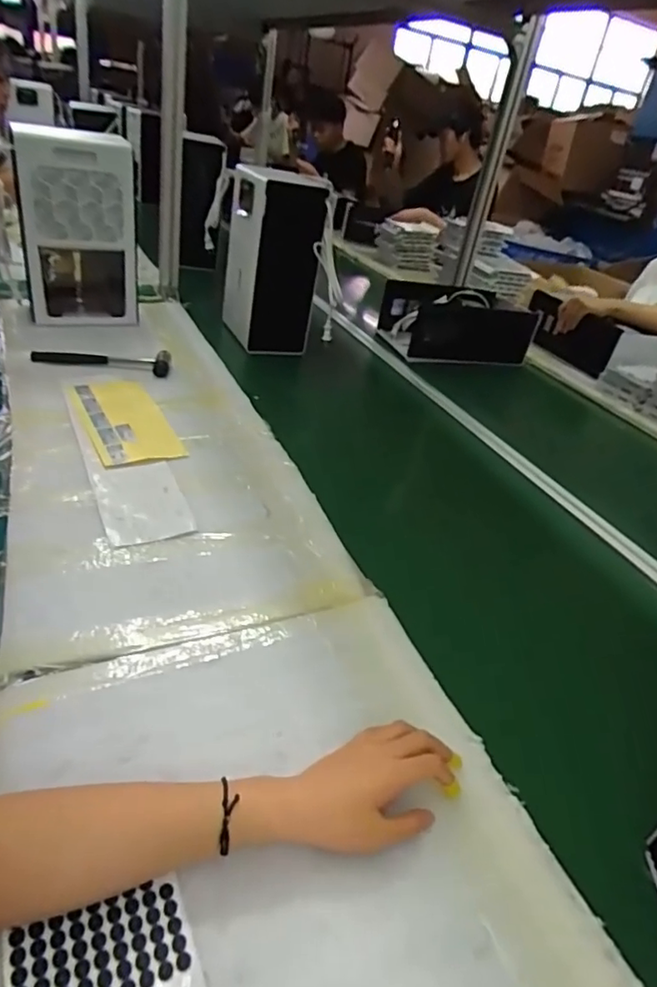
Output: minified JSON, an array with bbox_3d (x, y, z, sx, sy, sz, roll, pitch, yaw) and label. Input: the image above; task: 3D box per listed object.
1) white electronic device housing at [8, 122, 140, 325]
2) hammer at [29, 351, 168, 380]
[{"bbox_3d":[-0.524,-0.561,1.241,0.204,0.341,0.305,-5,35,-24],"label":"white electronic device housing"},{"bbox_3d":[-0.416,-0.245,1.092,0.243,0.030,0.054,7,32,-6],"label":"hammer"}]

